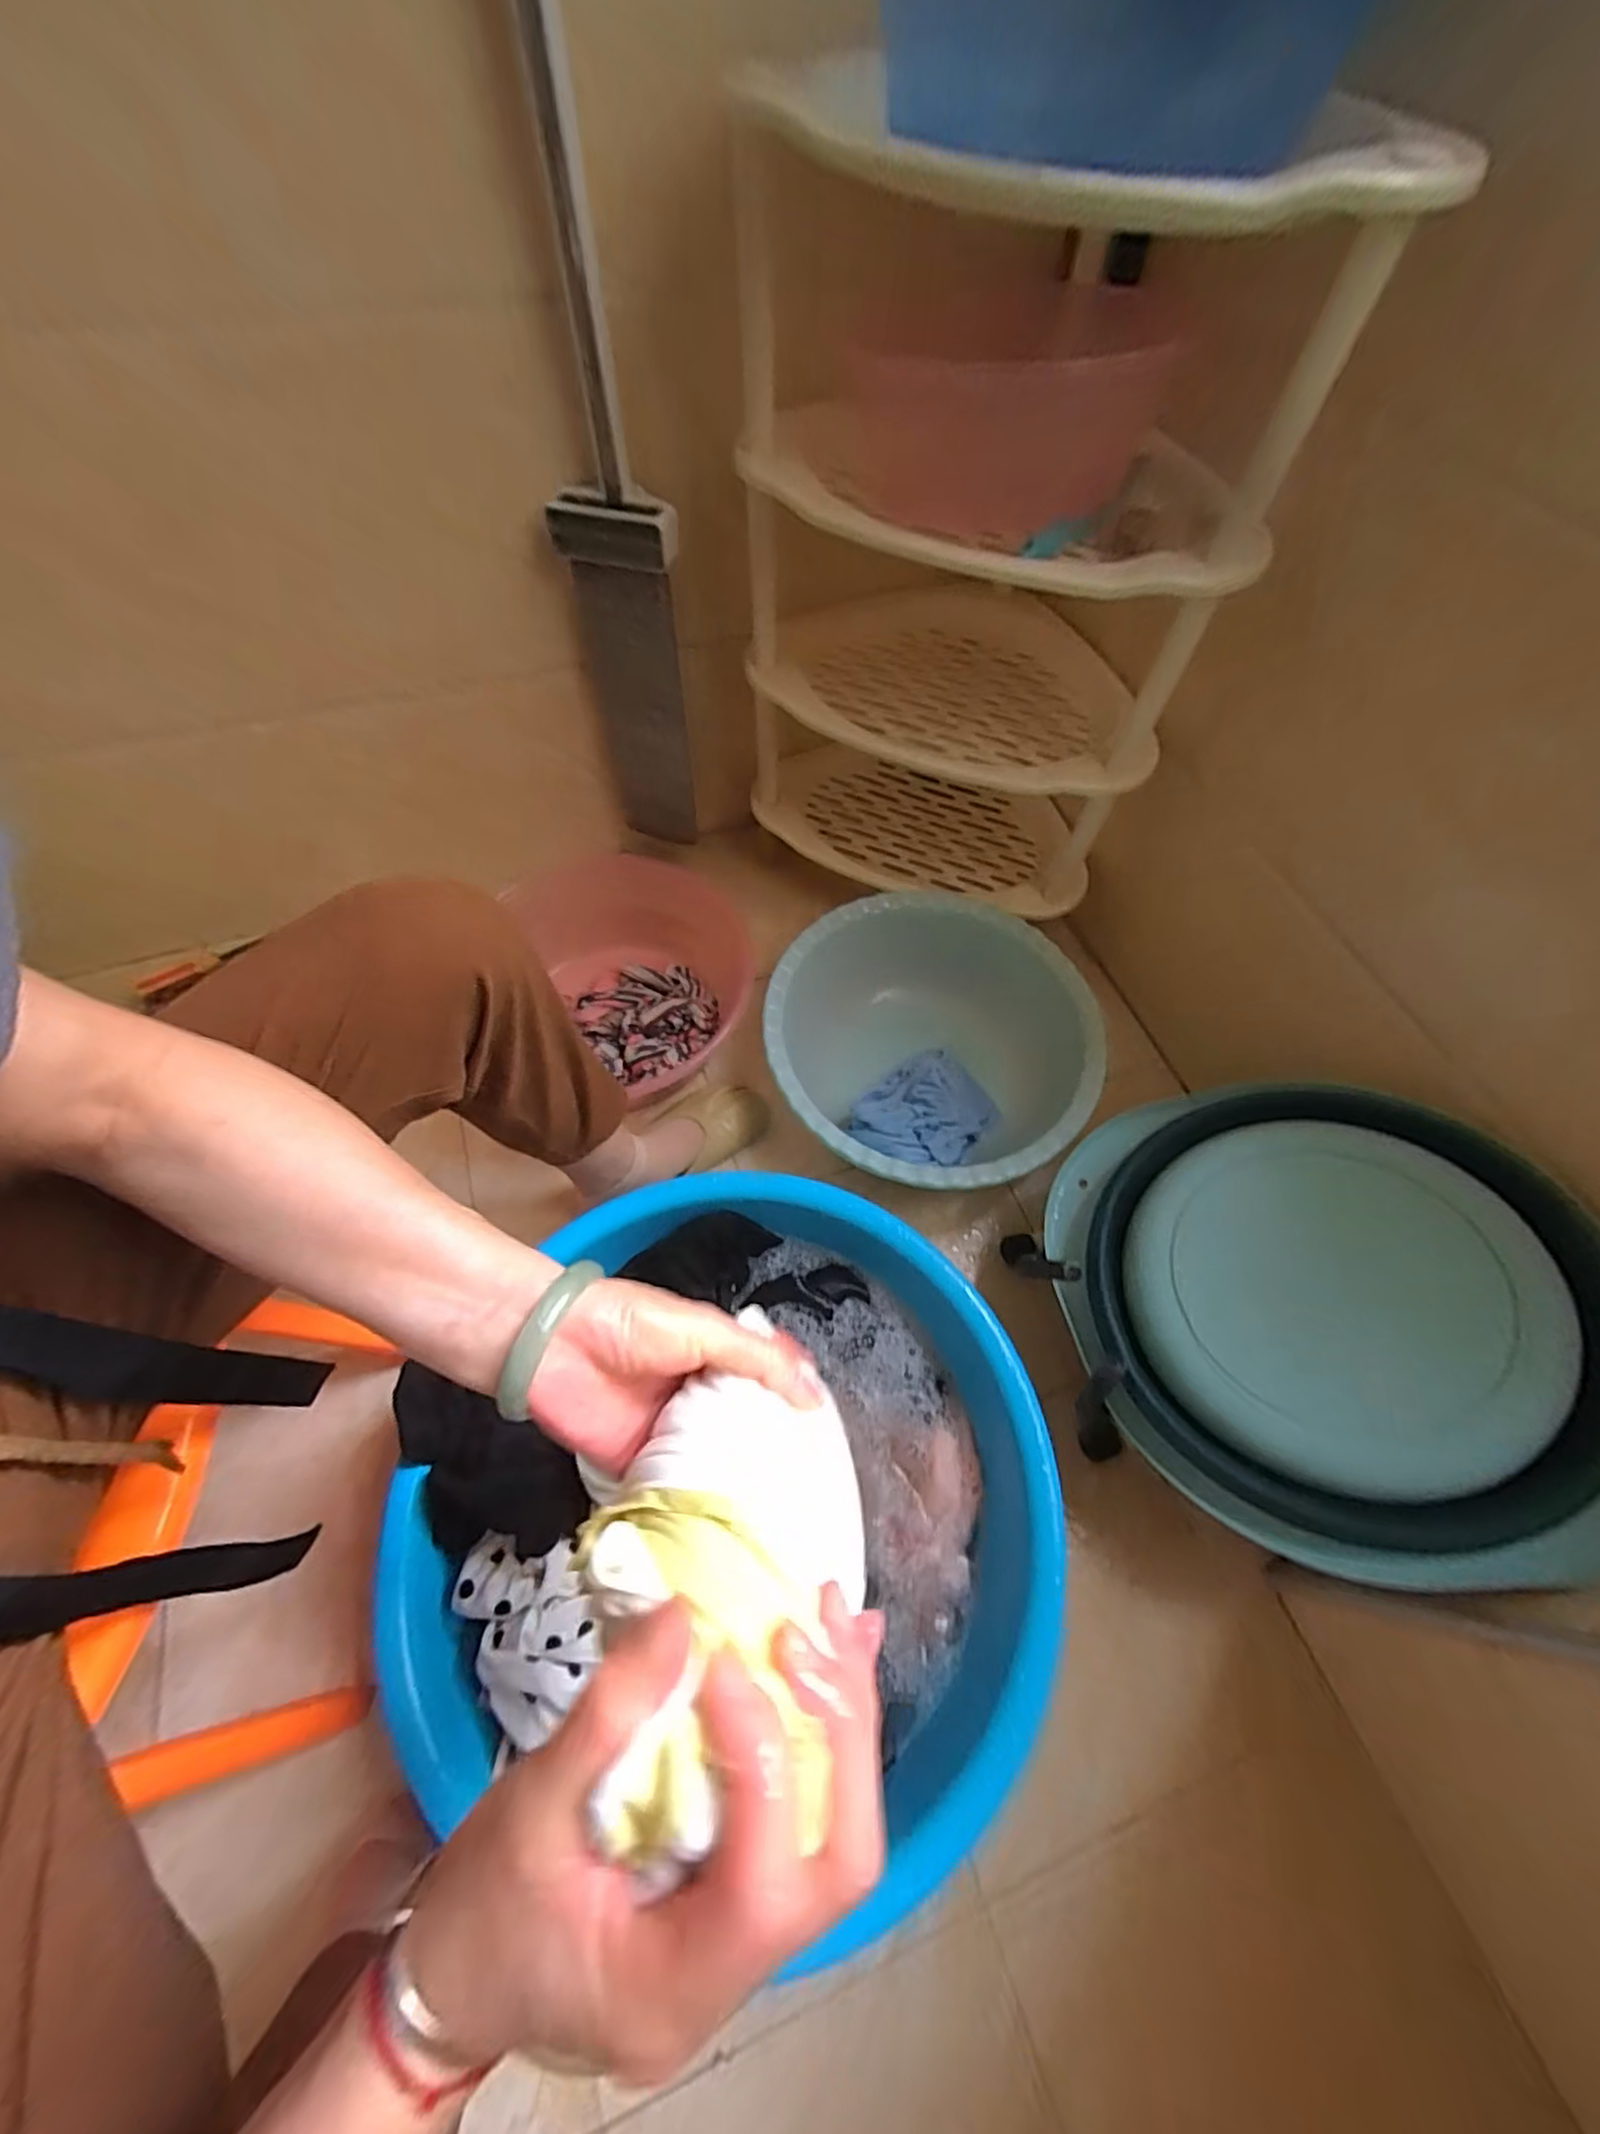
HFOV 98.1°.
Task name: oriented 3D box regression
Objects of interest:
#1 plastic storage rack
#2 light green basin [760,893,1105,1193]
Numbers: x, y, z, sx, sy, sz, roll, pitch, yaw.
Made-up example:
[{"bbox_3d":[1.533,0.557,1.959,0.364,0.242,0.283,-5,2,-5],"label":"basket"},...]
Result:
[{"bbox_3d":[0.160,-0.511,0.753,0.433,0.615,0.390,2,60,-1],"label":"plastic storage rack"},{"bbox_3d":[0.151,-0.011,0.858,0.372,0.173,0.366,1,60,-2],"label":"light green basin"}]

